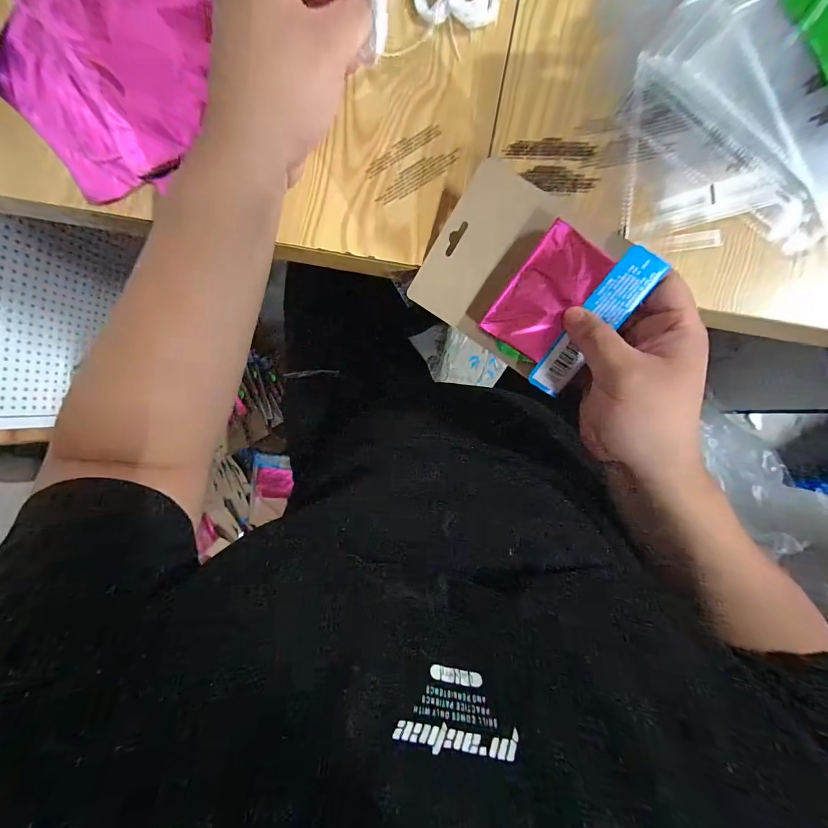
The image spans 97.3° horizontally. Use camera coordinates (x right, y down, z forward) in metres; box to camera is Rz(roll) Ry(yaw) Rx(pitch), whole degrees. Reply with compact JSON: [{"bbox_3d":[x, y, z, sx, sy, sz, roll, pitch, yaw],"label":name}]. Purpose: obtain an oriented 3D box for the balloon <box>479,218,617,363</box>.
[{"bbox_3d":[0.097,-0.086,0.267,0.053,0.005,0.084,37,117,2],"label":"balloon"}]

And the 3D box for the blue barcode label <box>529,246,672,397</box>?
[{"bbox_3d":[0.130,-0.063,0.264,0.029,0.008,0.112,33,115,2],"label":"blue barcode label"}]

